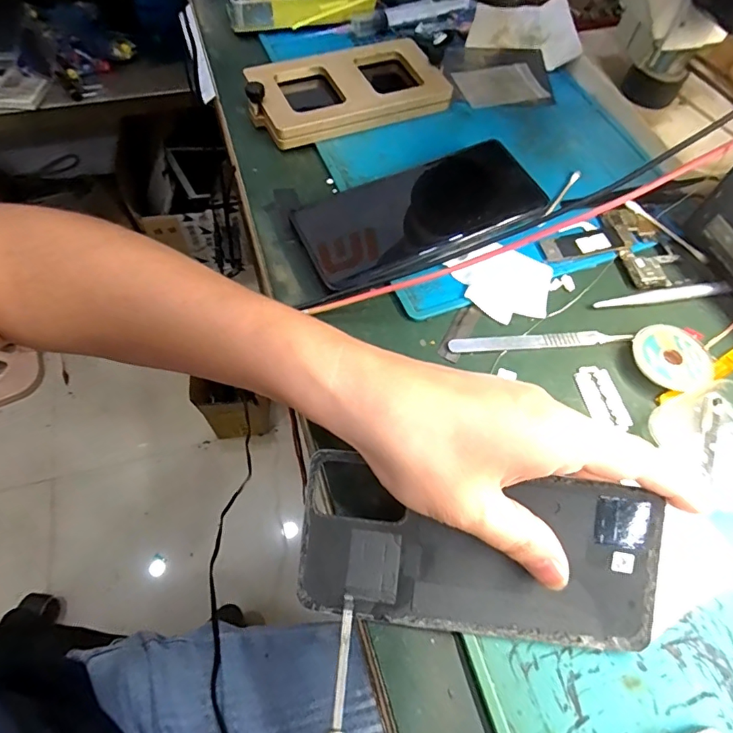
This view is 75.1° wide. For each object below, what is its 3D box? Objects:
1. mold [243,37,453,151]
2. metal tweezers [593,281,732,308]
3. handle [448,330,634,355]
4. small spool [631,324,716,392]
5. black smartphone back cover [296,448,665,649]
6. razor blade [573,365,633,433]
[{"bbox_3d":[-0.016,-0.225,0.386,0.157,0.022,0.081,-22,65,-15],"label":"mold"},{"bbox_3d":[0.196,-0.048,0.315,0.094,0.004,0.011,-8,62,-8],"label":"metal tweezers"},{"bbox_3d":[0.107,-0.016,0.296,0.114,0.004,0.011,-5,62,-7],"label":"handle"},{"bbox_3d":[0.184,-0.004,0.289,0.040,0.009,0.044,2,61,-3],"label":"small spool"},{"bbox_3d":[0.049,0.084,0.218,0.159,0.007,0.072,6,85,5],"label":"black smartphone back cover"},{"bbox_3d":[0.140,0.018,0.281,0.022,0.004,0.041,-11,63,-10],"label":"razor blade"}]

